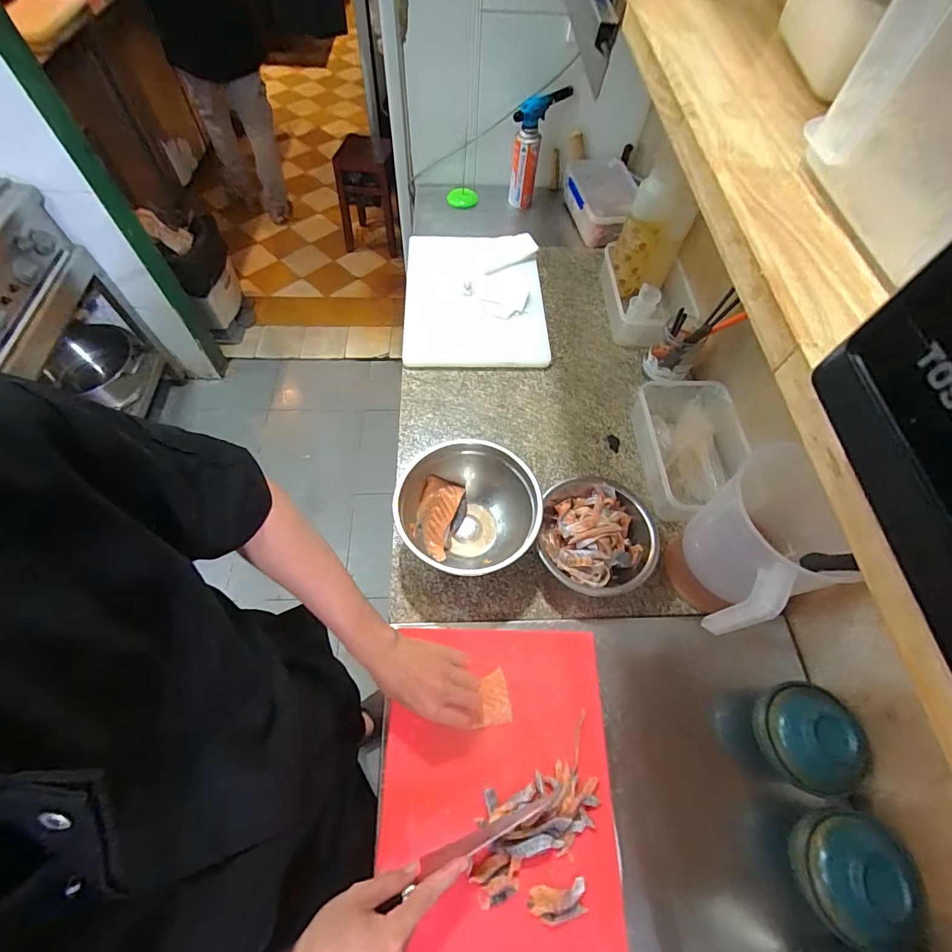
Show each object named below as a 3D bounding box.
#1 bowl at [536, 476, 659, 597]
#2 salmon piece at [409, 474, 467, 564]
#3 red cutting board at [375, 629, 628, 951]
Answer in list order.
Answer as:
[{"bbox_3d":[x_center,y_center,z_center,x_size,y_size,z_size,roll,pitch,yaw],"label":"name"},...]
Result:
[{"bbox_3d":[0.188,0.089,0.671,0.168,0.068,0.179,1,61,-2],"label":"bowl"},{"bbox_3d":[-0.064,0.064,0.702,0.063,0.027,0.118,21,74,-7],"label":"salmon piece"},{"bbox_3d":[0.027,0.388,0.539,0.276,0.024,0.375,2,61,-2],"label":"red cutting board"}]

